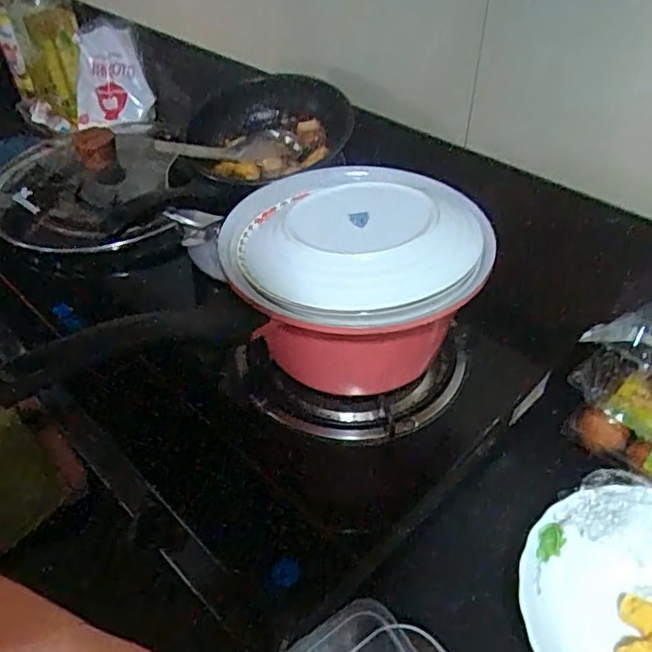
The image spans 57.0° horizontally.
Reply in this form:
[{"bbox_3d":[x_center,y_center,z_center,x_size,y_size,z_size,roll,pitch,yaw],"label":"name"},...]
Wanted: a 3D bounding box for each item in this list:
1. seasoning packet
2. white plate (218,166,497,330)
[{"bbox_3d":[-0.368,-0.424,1.017,0.154,0.168,0.045,7,14,18],"label":"seasoning packet"},{"bbox_3d":[0.023,-0.076,0.457,0.199,0.039,0.199,-1,44,1],"label":"white plate"}]

